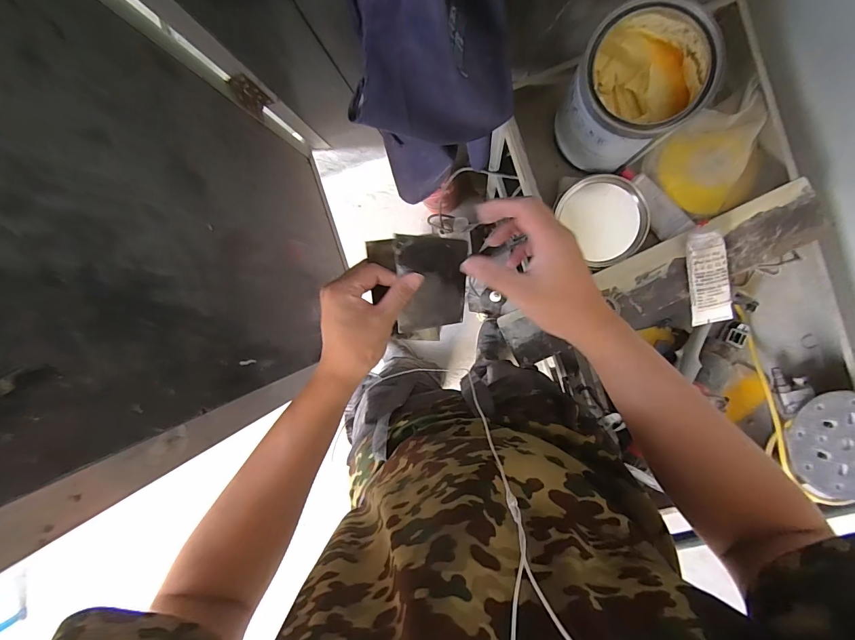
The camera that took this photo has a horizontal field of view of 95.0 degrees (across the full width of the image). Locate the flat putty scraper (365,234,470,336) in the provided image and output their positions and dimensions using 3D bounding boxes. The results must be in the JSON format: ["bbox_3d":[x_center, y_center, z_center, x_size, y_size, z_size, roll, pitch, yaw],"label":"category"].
[{"bbox_3d":[0.005,-0.035,0.402,0.072,0.008,0.119,-9,132,-12],"label":"flat putty scraper"}]

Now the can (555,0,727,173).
[{"bbox_3d":[0.272,-0.307,0.526,0.147,0.160,0.163,36,99,4],"label":"can"}]

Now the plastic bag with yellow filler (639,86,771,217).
[{"bbox_3d":[0.440,-0.252,0.599,0.159,0.054,0.152,-42,88,9],"label":"plastic bag with yellow filler"}]

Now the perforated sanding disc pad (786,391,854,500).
[{"bbox_3d":[0.582,0.172,0.547,0.136,0.016,0.143,42,94,9],"label":"perforated sanding disc pad"}]

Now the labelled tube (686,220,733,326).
[{"bbox_3d":[0.402,-0.065,0.561,0.048,0.015,0.145,-8,101,28],"label":"labelled tube"}]

